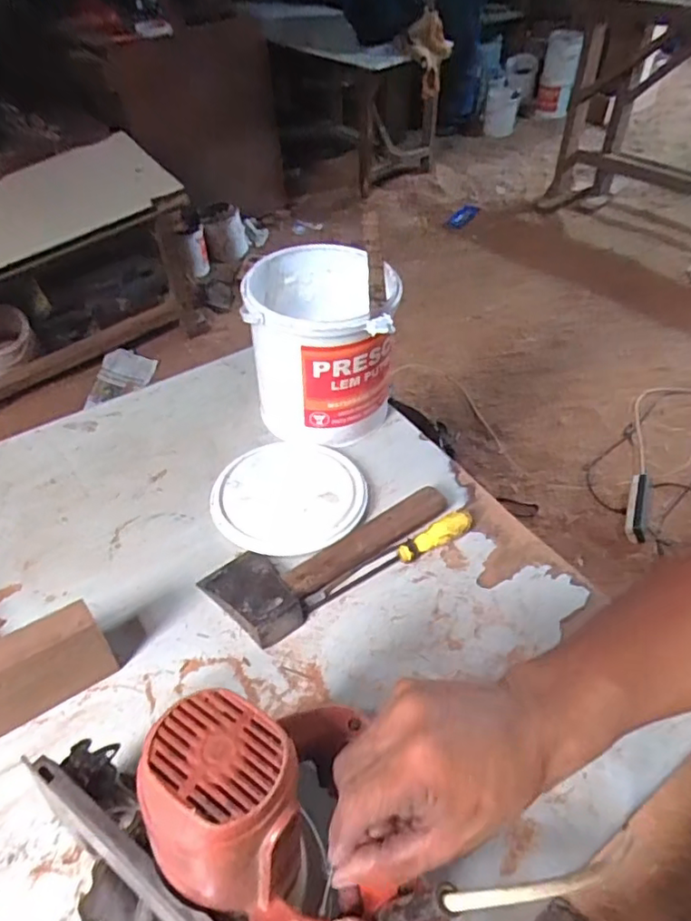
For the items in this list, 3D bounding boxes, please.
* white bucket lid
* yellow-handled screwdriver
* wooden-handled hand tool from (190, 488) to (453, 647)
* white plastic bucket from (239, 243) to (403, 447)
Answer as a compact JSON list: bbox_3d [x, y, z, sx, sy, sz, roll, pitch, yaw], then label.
[{"bbox_3d":[-0.064,0.039,0.693,0.165,0.023,0.174,-2,48,2],"label":"white bucket lid"},{"bbox_3d":[0.053,0.108,0.638,0.211,0.026,0.021,-27,52,-20],"label":"yellow-handled screwdriver"},{"bbox_3d":[-0.017,0.084,0.640,0.266,0.041,0.112,-36,55,-25],"label":"wooden-handled hand tool"},{"bbox_3d":[-0.033,-0.147,0.747,0.171,0.191,0.178,3,49,-3],"label":"white plastic bucket"}]

